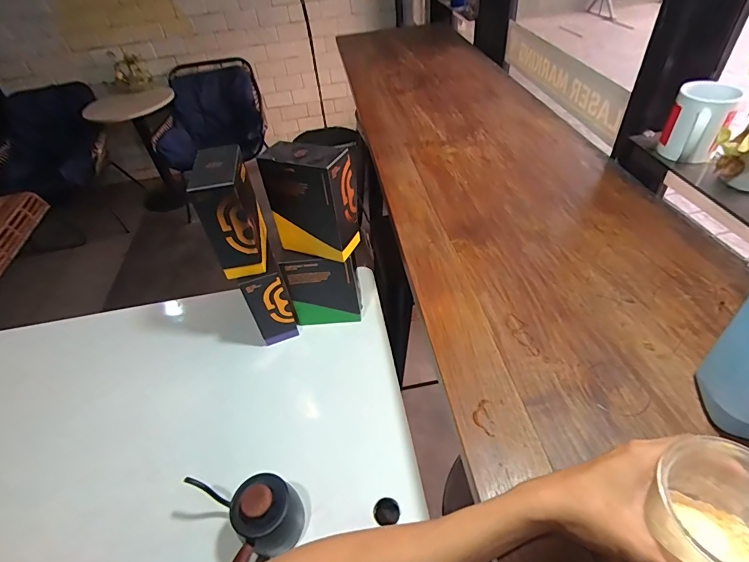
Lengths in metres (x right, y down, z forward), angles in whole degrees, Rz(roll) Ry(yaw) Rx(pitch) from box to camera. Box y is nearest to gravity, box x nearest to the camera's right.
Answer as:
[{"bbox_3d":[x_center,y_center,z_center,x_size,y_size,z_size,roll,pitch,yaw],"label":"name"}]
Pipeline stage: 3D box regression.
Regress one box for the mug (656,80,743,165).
[{"bbox_3d":[0.482,-0.234,0.615,0.076,0.090,0.102,25,52,29],"label":"mug"}]

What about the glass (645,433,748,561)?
[{"bbox_3d":[0.242,0.168,0.289,0.080,0.079,0.083,-4,44,4],"label":"glass"}]

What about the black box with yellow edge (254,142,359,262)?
[{"bbox_3d":[-0.092,-0.119,0.610,0.116,0.156,0.074,16,49,22],"label":"black box with yellow edge"}]

